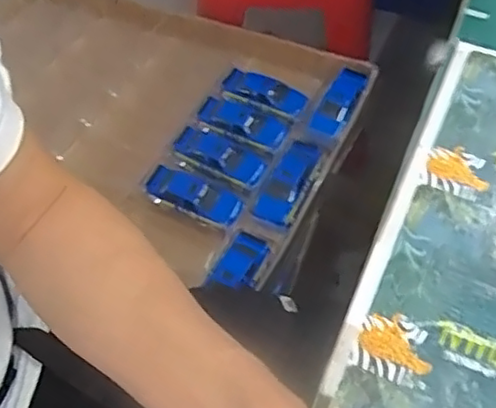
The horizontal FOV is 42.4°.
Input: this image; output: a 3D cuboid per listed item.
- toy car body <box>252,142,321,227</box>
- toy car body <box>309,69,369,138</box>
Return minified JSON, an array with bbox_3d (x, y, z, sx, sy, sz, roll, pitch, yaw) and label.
[{"bbox_3d":[0.055,-0.027,0.831,0.049,0.025,0.129,24,62,15],"label":"toy car body"},{"bbox_3d":[0.125,-0.136,0.902,0.047,0.028,0.126,23,62,14],"label":"toy car body"}]

